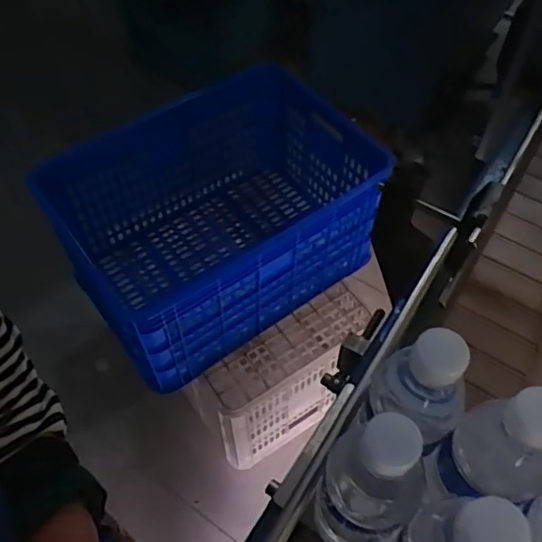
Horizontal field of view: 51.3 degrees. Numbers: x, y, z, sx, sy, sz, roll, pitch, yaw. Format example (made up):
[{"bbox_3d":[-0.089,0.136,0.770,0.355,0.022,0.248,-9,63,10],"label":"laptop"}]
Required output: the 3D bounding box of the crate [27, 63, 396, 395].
[{"bbox_3d":[-0.116,-0.125,1.233,0.618,0.302,0.488,-29,60,-18],"label":"crate"}]

